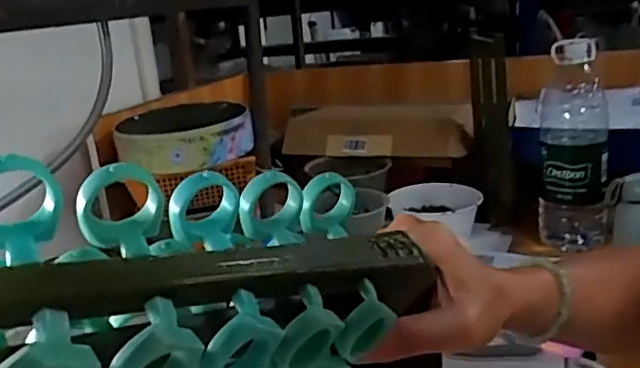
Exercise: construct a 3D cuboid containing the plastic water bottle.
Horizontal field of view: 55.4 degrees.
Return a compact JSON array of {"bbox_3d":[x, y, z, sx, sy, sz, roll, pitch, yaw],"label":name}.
[{"bbox_3d":[0.408,-0.025,0.978,0.107,0.251,0.095,0,18,21],"label":"plastic water bottle"}]

